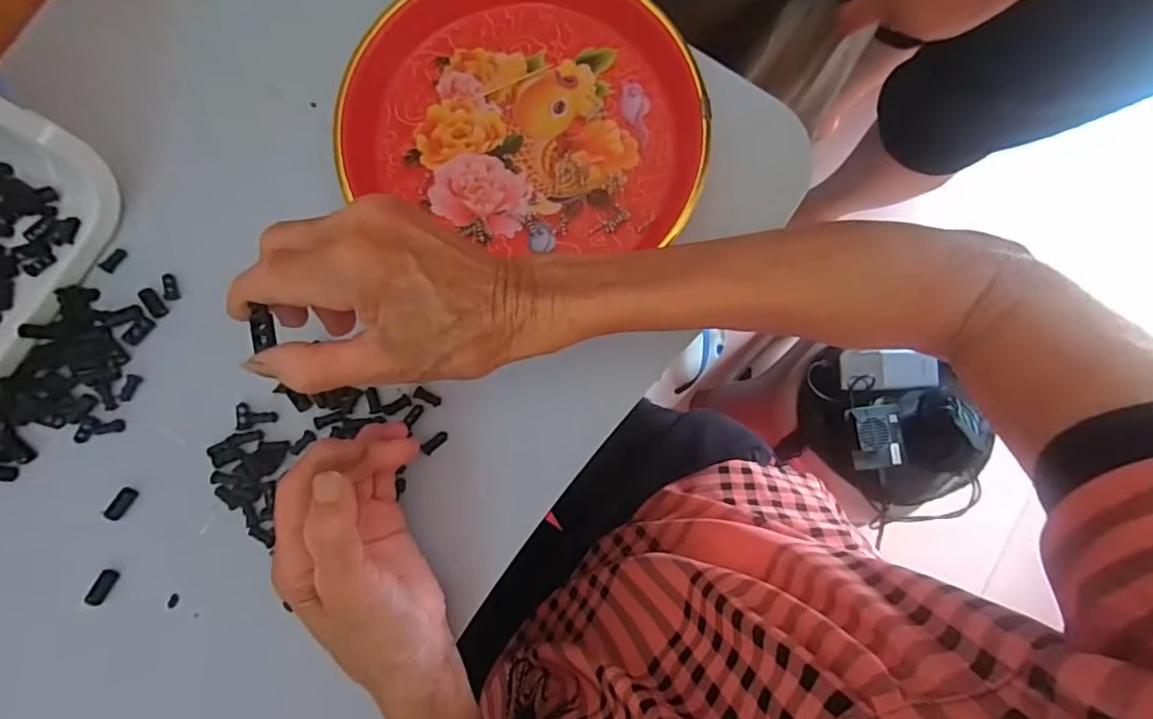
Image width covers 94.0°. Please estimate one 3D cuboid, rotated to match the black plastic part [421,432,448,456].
[{"bbox_3d":[-0.086,0.051,0.326,0.017,0.004,0.007,-40,86,-3],"label":"black plastic part"}]

